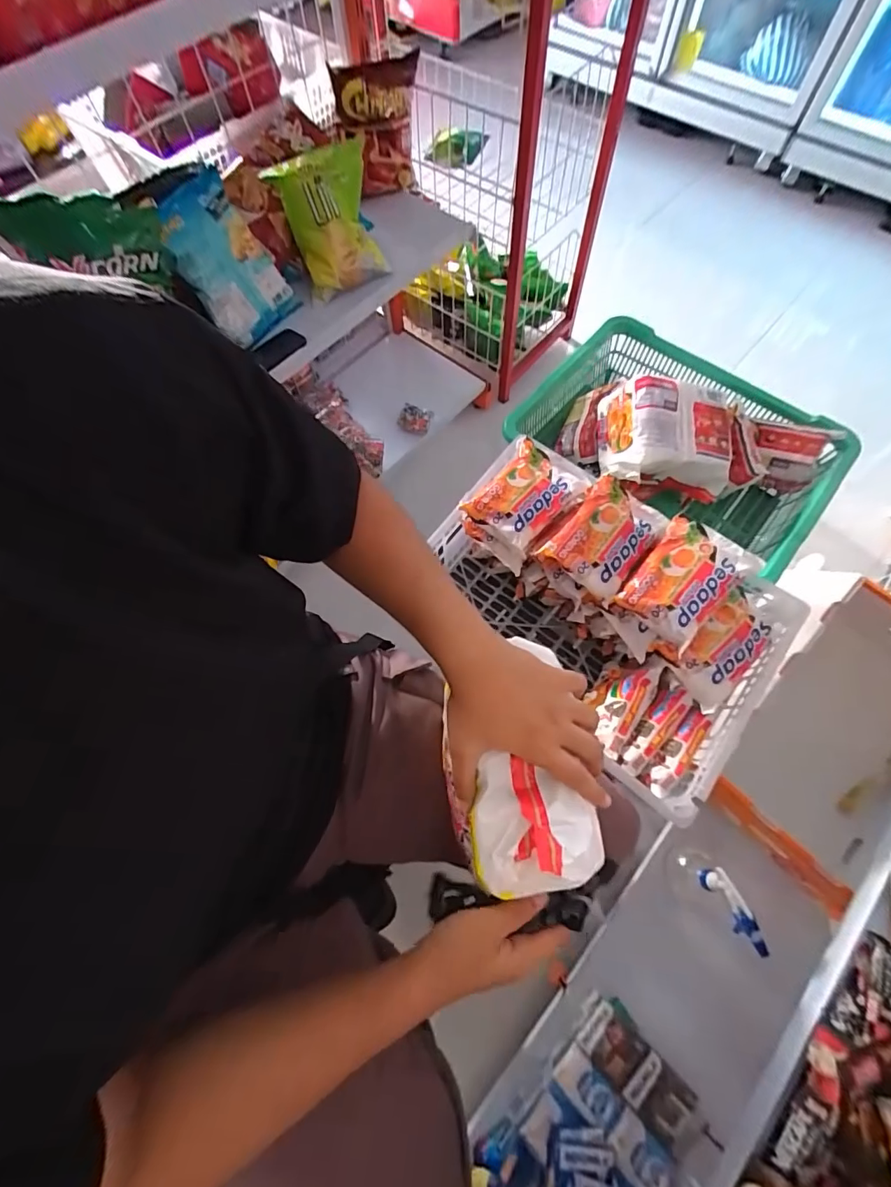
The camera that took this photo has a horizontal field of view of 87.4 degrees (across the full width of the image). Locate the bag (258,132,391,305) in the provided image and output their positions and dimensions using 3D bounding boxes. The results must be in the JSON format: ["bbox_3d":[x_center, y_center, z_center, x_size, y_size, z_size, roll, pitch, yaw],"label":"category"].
[{"bbox_3d":[-0.197,-0.661,0.831,0.158,0.168,0.119,-23,69,-7],"label":"bag"}]

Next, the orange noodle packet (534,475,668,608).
[{"bbox_3d":[0.206,-0.078,0.600,0.111,0.036,0.146,38,74,16],"label":"orange noodle packet"}]

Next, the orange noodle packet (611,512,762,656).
[{"bbox_3d":[0.294,-0.018,0.567,0.103,0.032,0.146,39,74,16],"label":"orange noodle packet"}]

